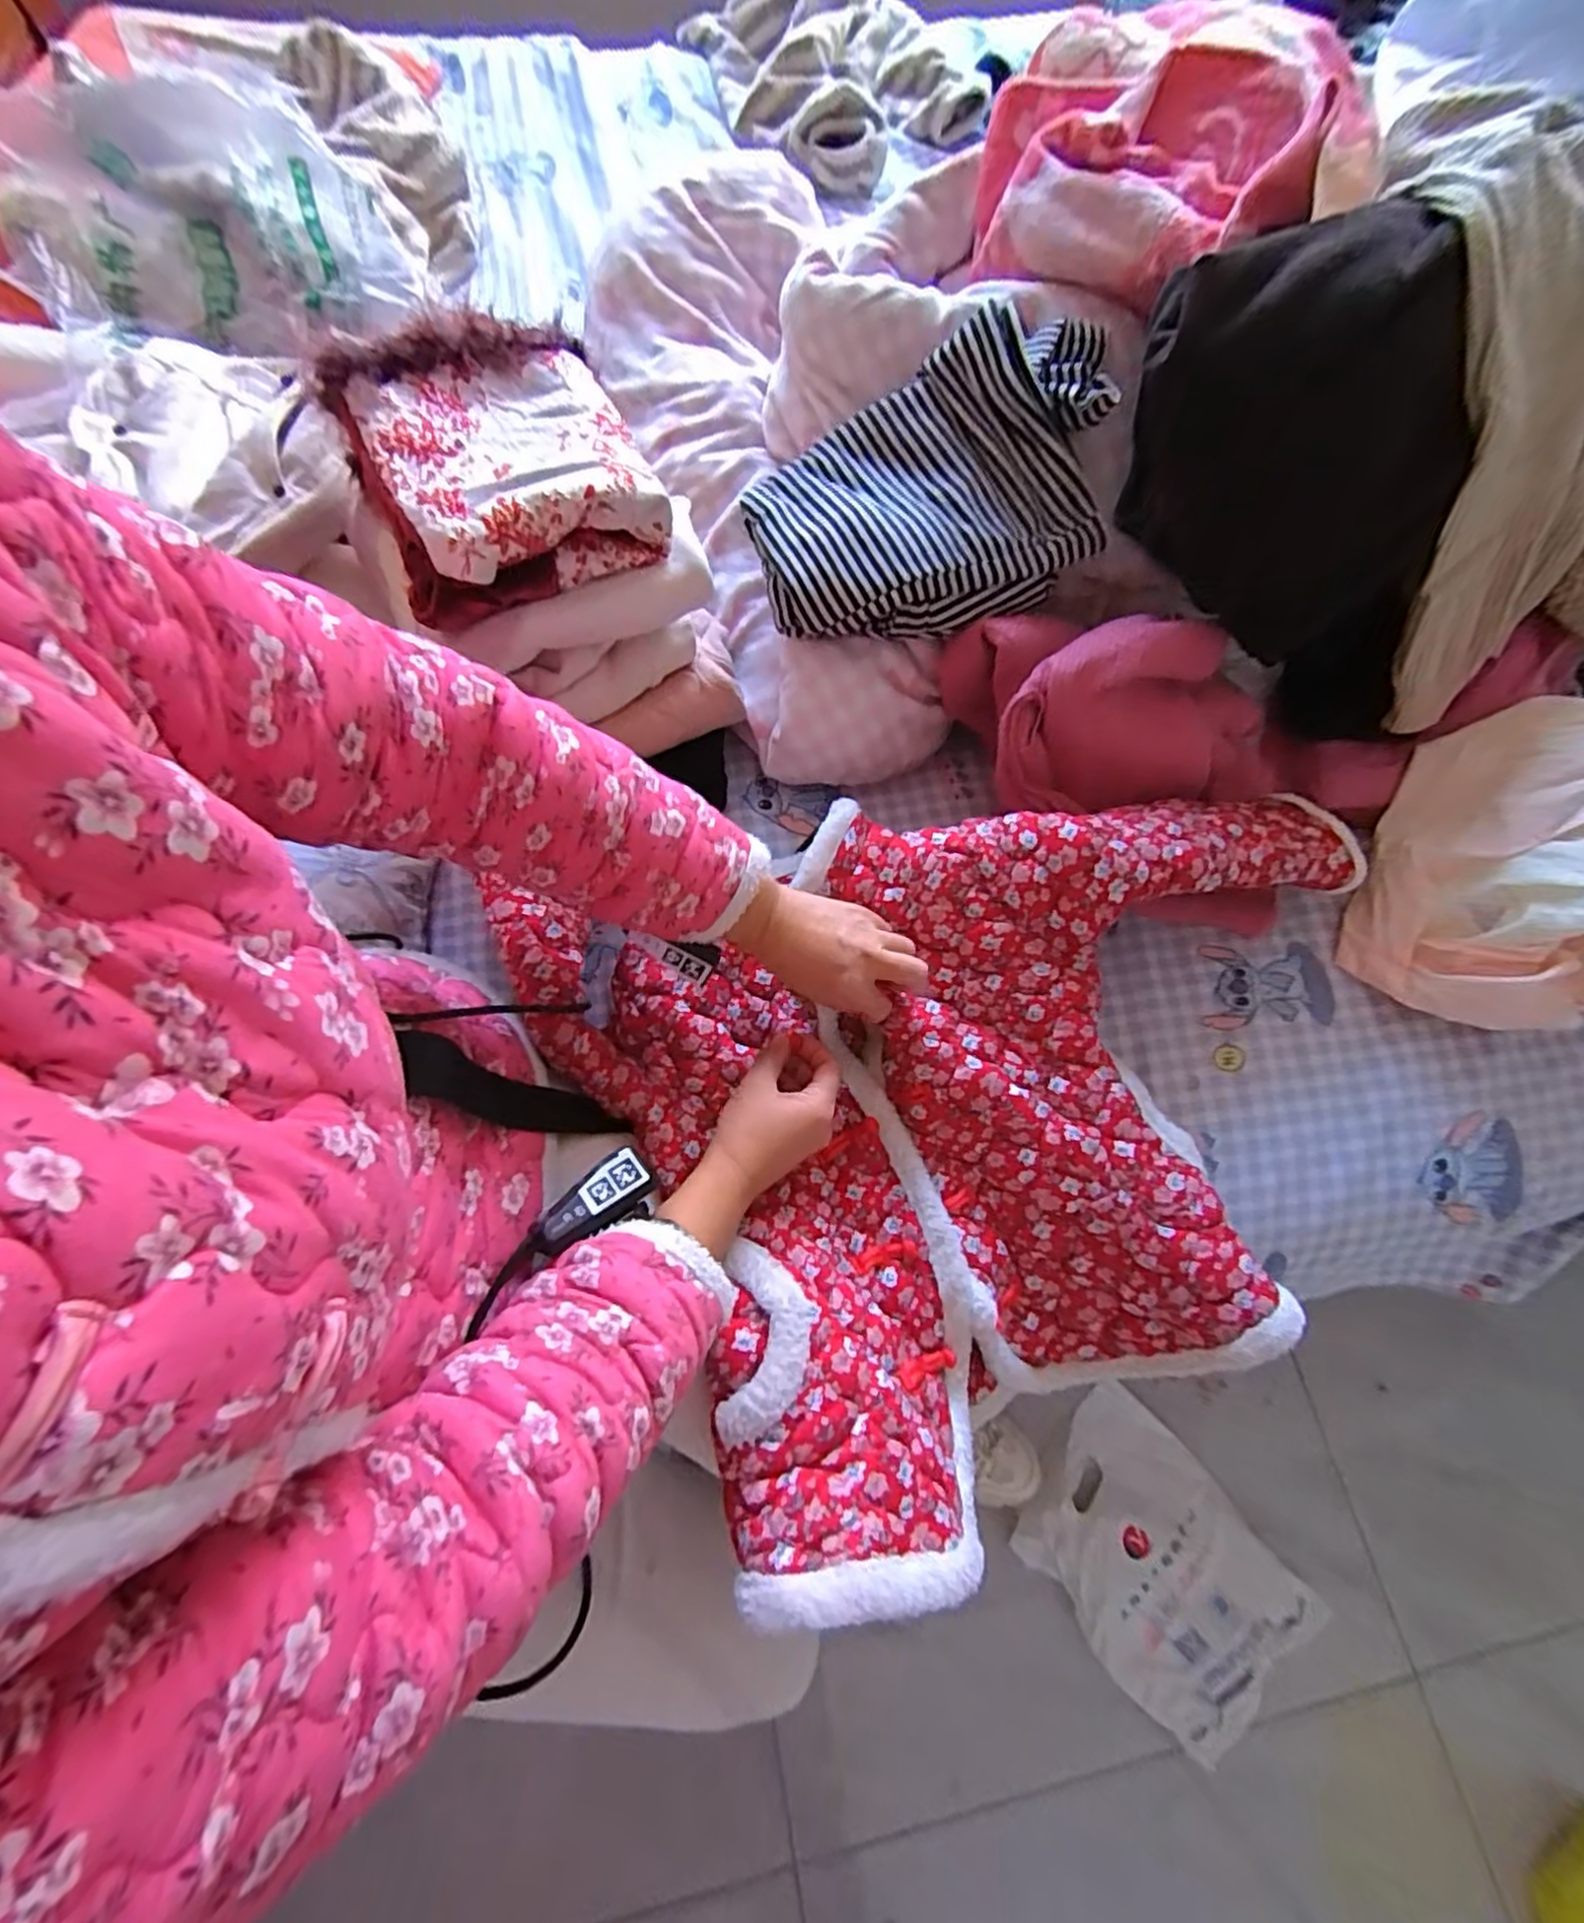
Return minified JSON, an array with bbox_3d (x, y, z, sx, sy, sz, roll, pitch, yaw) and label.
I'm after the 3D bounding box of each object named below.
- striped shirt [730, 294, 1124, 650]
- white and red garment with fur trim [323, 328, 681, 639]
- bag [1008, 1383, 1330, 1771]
[{"bbox_3d":[0.117,-0.399,0.583,0.292,0.113,0.213,-9,71,-6],"label":"striped shirt"},{"bbox_3d":[-0.206,-0.360,0.501,0.188,0.077,0.207,-27,74,-11],"label":"white and red garment with fur trim"},{"bbox_3d":[0.489,0.801,0.912,0.267,0.056,0.370,-41,77,-15],"label":"bag"}]

